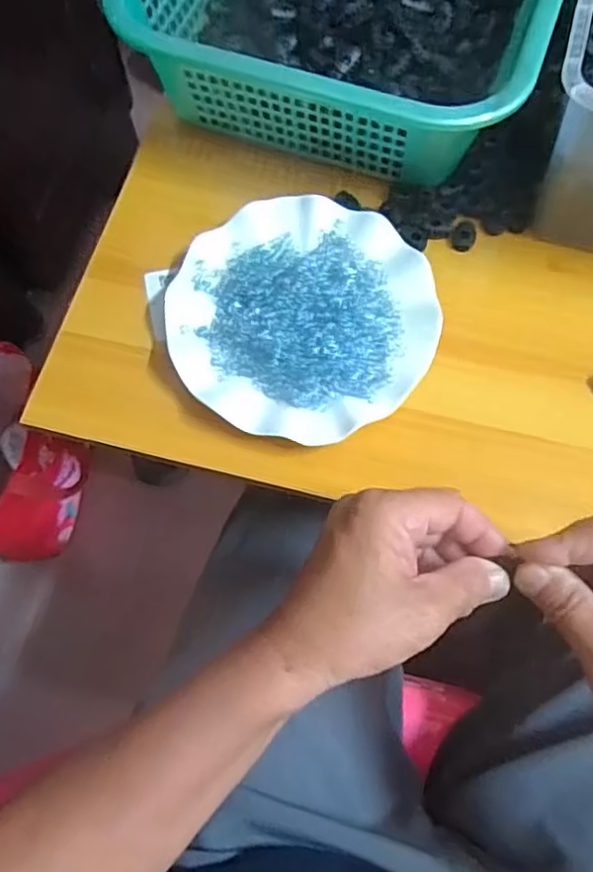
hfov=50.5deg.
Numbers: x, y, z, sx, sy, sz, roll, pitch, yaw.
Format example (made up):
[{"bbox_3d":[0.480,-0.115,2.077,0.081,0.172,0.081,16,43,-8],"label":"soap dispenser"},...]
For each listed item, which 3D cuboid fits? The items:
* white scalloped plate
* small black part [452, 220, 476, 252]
[{"bbox_3d":[0.003,-0.086,0.434,0.178,0.021,0.178,0,69,0],"label":"white scalloped plate"},{"bbox_3d":[0.127,-0.152,0.478,0.018,0.007,0.023,20,71,7],"label":"small black part"}]

